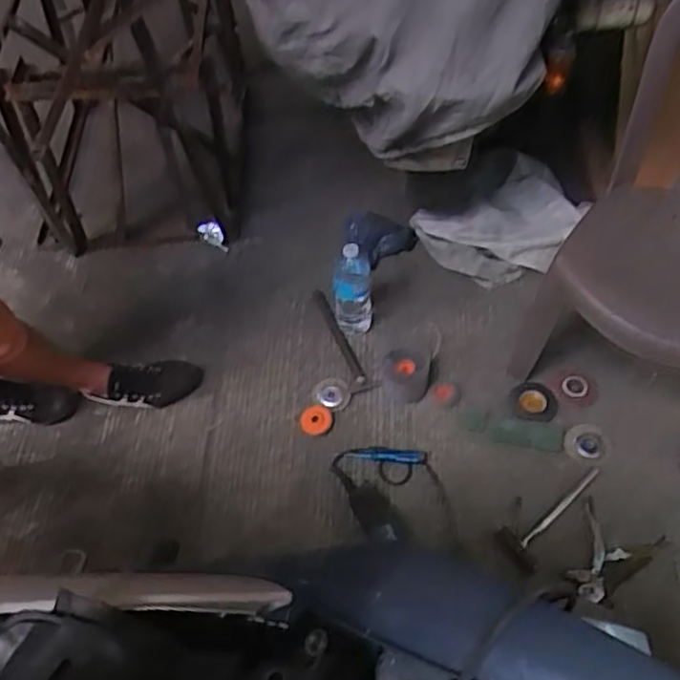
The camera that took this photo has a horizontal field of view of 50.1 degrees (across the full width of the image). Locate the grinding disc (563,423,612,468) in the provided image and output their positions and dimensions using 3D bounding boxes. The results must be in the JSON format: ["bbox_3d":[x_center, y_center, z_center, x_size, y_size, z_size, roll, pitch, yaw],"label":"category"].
[{"bbox_3d":[0.508,0.213,1.487,0.096,0.011,0.089,-3,54,4],"label":"grinding disc"}]

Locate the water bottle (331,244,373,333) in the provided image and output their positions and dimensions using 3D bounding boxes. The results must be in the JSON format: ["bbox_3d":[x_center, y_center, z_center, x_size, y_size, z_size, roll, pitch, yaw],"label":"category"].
[{"bbox_3d":[0.027,-0.105,1.606,0.085,0.244,0.070,-4,53,4],"label":"water bottle"}]

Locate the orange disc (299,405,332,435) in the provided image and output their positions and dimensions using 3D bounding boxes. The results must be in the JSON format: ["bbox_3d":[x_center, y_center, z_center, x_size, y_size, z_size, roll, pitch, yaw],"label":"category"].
[{"bbox_3d":[-0.050,0.170,1.542,0.067,0.017,0.059,-27,55,-13],"label":"orange disc"}]

